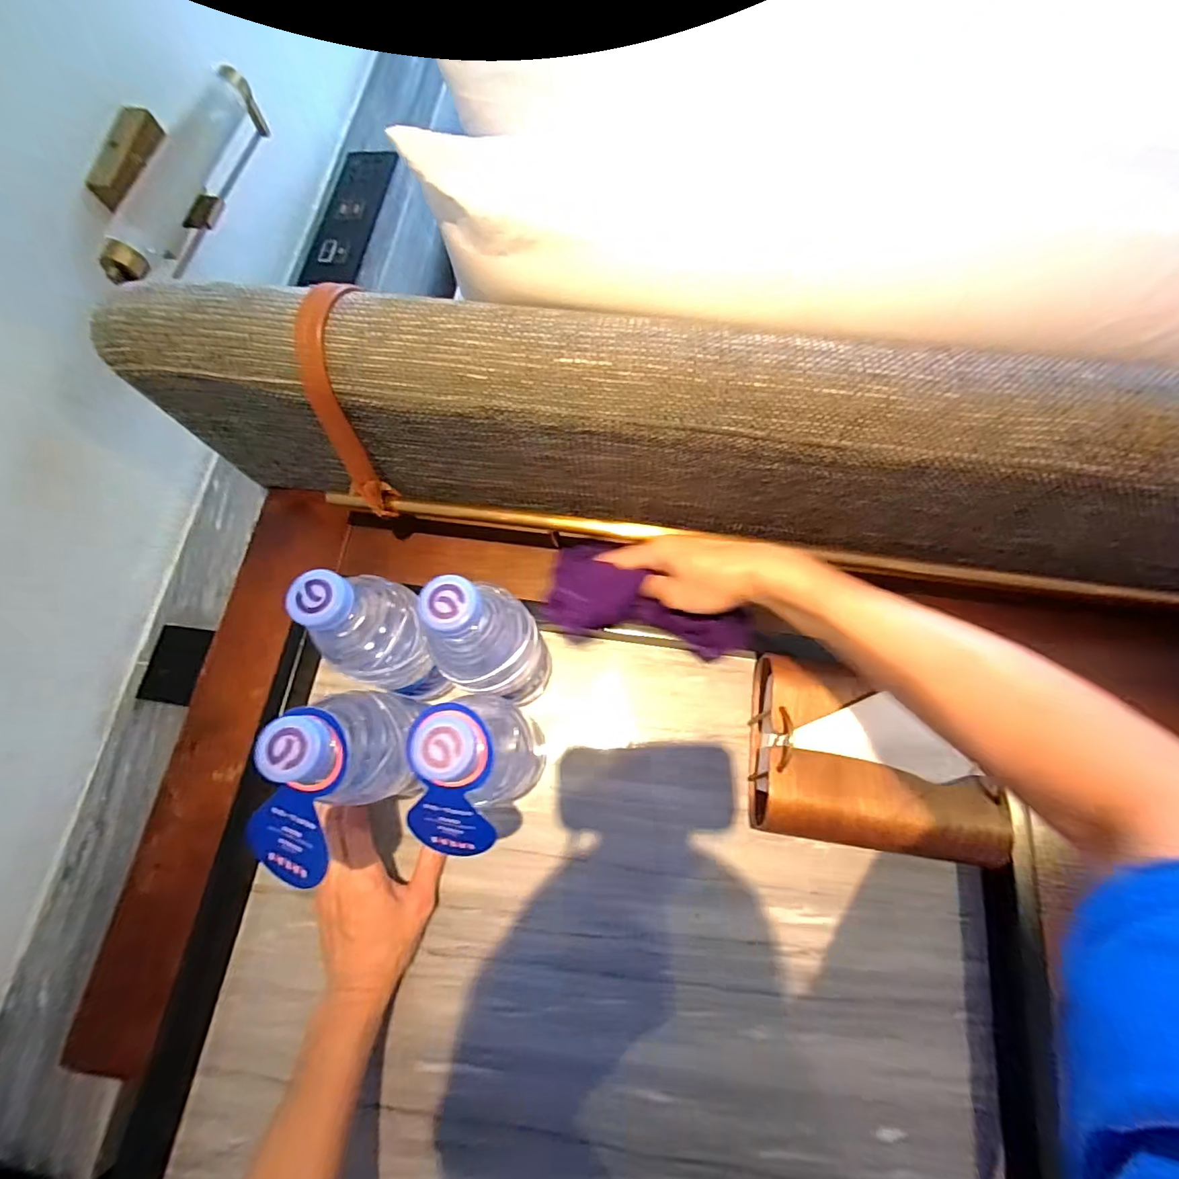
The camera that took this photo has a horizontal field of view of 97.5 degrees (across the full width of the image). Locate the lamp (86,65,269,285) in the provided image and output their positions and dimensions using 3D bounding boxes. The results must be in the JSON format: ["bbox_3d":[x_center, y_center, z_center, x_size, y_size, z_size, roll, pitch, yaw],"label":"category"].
[{"bbox_3d":[-0.421,-0.415,0.526,0.065,0.084,0.283,7,72,4],"label":"lamp"}]

